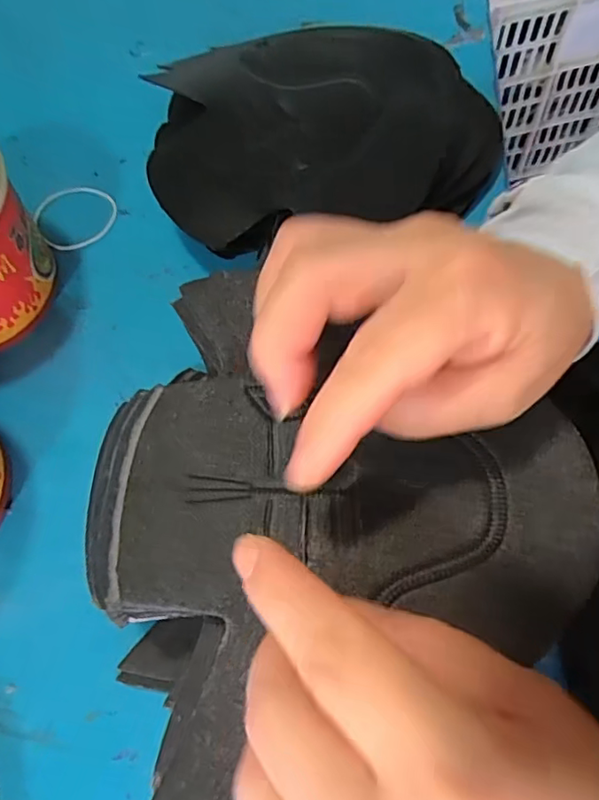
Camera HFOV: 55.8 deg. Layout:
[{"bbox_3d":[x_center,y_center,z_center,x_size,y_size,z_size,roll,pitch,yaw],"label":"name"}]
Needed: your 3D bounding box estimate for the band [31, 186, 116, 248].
[{"bbox_3d":[-0.149,-0.124,0.376,0.053,0.004,0.054,-1,64,3],"label":"band"}]

